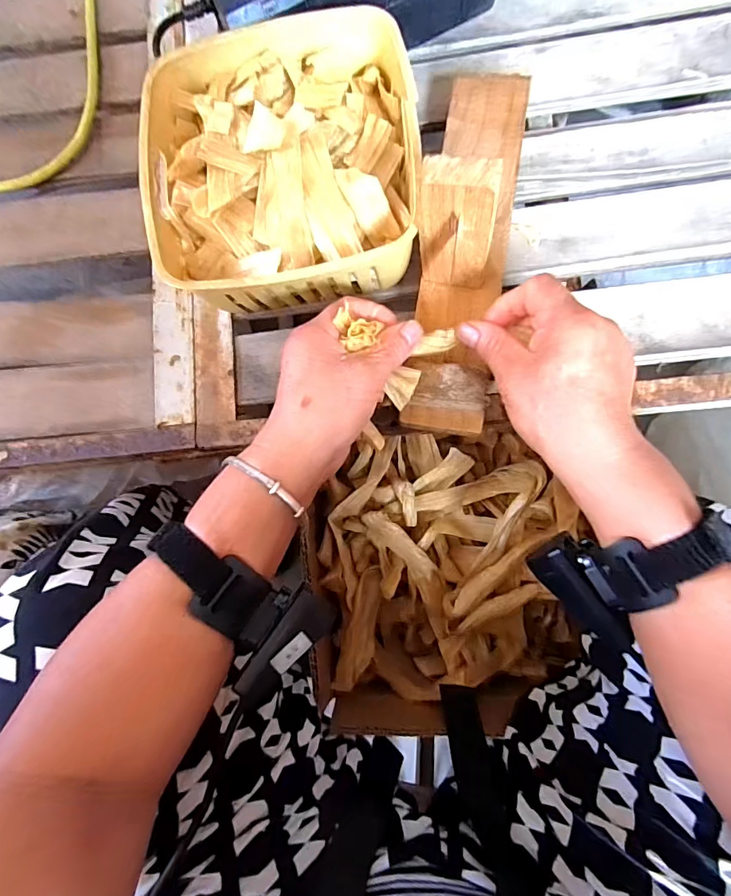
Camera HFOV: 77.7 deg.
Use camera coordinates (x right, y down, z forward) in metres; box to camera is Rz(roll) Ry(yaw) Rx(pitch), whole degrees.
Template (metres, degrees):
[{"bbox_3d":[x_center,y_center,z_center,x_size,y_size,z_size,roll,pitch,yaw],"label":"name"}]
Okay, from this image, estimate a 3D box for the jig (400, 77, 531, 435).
[{"bbox_3d":[0.070,-0.153,0.295,0.057,0.120,0.271,9,83,7],"label":"jig"}]

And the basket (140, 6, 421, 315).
[{"bbox_3d":[-0.057,-0.198,0.335,0.182,0.078,0.184,0,82,2],"label":"basket"}]

